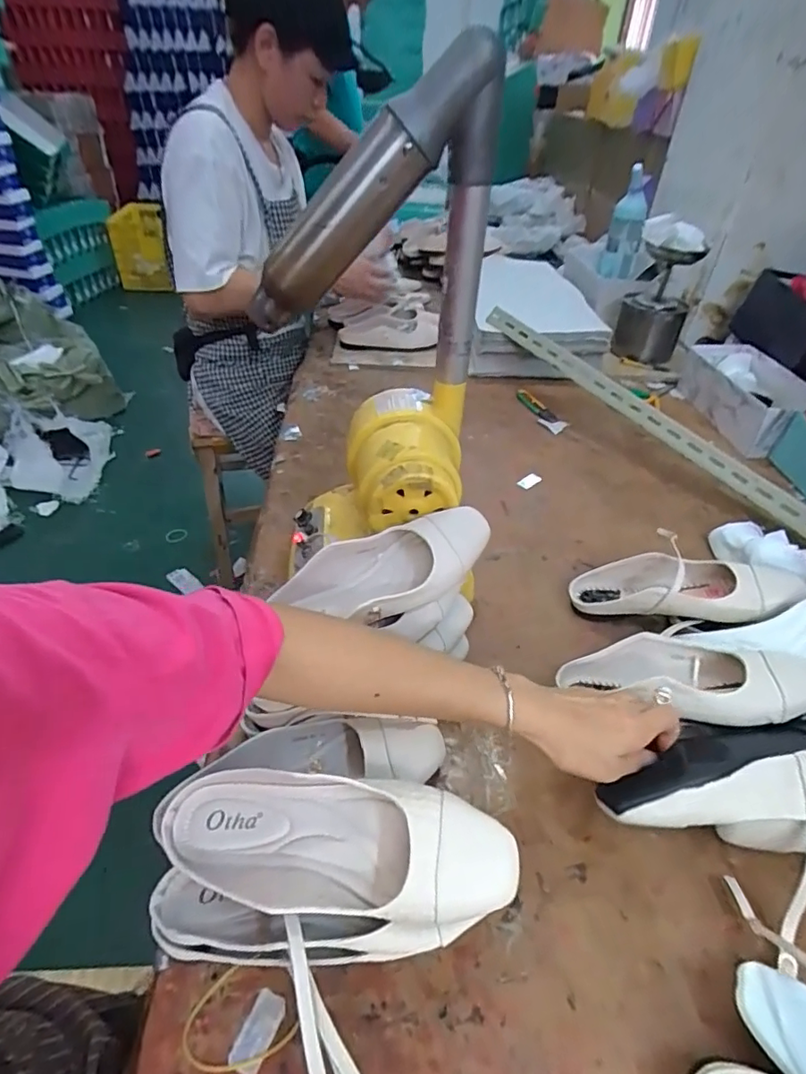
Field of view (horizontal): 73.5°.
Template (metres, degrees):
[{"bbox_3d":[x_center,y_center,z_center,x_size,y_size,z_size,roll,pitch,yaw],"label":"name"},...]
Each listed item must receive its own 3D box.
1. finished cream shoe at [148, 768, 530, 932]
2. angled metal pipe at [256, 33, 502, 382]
[{"bbox_3d":[-0.047,0.201,0.357,0.238,0.048,0.088,5,40,1],"label":"finished cream shoe"},{"bbox_3d":[-0.027,-0.261,0.460,0.199,0.240,0.042,-1,41,-6],"label":"angled metal pipe"}]

